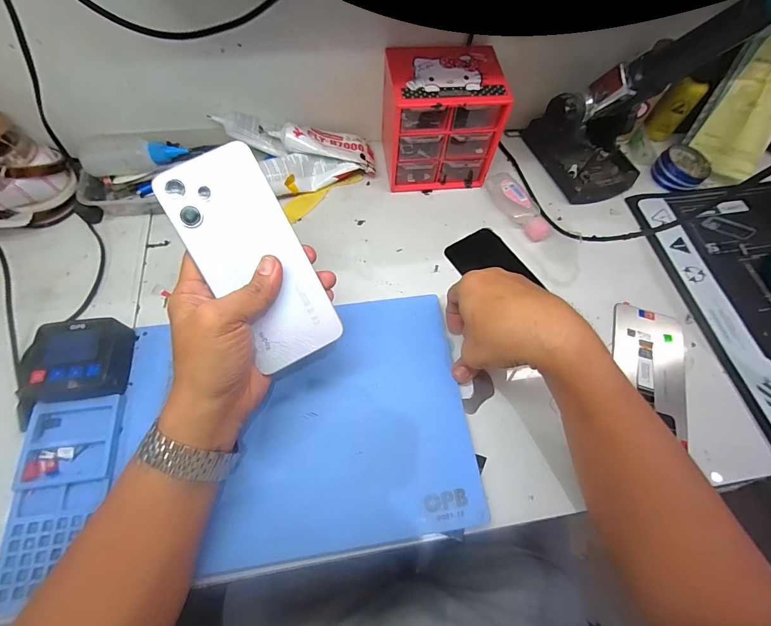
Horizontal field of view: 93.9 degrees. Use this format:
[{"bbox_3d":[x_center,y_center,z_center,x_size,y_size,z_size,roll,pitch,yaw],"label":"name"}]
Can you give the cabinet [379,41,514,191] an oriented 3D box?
[{"bbox_3d":[0.062,-0.227,0.438,0.133,0.122,0.106,-3,63,-3],"label":"cabinet"}]

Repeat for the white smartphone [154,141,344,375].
[{"bbox_3d":[-0.102,-0.040,0.278,0.075,0.005,0.167,-28,98,-7],"label":"white smartphone"}]

